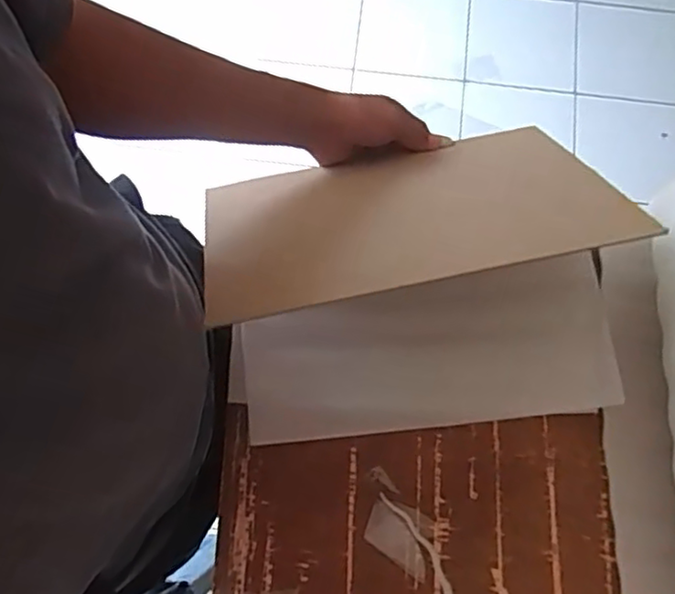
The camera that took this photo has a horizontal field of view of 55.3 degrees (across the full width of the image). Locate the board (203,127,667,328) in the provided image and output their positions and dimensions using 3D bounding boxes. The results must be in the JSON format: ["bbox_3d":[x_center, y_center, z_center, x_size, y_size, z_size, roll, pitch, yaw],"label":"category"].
[{"bbox_3d":[0.055,-0.074,0.551,0.337,0.009,0.233,-12,34,-4],"label":"board"}]

